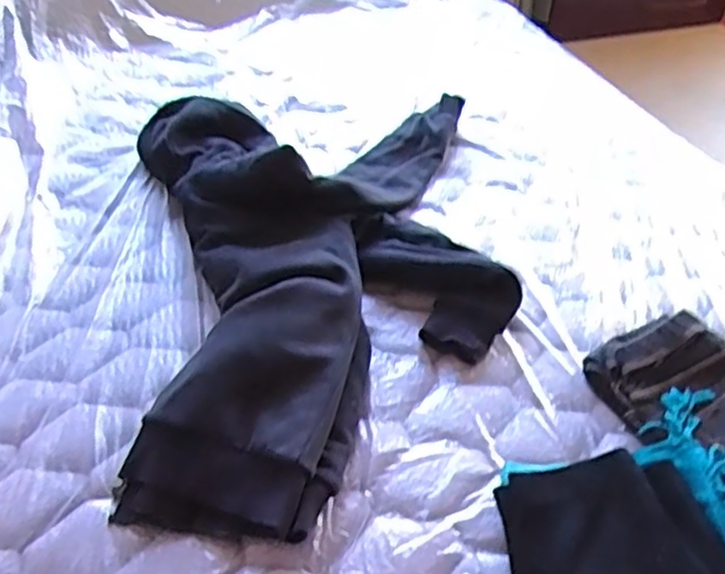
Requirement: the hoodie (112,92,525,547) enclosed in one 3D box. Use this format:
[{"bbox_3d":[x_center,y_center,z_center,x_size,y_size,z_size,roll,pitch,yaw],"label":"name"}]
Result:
[{"bbox_3d":[-0.057,-0.047,0.955,0.535,0.106,0.780,-6,46,-6],"label":"hoodie"}]

